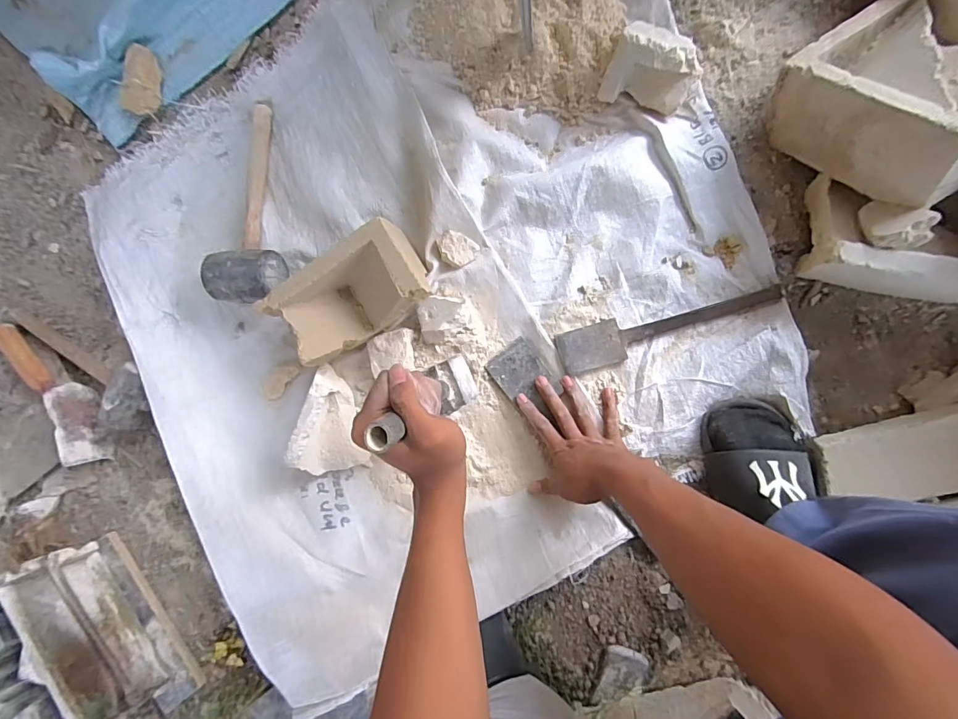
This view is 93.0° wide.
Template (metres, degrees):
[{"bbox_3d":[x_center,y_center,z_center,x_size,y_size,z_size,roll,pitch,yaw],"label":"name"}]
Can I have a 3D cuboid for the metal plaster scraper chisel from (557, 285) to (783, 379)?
[{"bbox_3d":[0.236,-0.044,0.574,0.273,0.012,0.055,-17,84,7],"label":"metal plaster scraper chisel"}]

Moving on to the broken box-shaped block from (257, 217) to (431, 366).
[{"bbox_3d":[-0.166,-0.075,0.584,0.196,0.088,0.107,-29,83,6],"label":"broken box-shaped block"}]

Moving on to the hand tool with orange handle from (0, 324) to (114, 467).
[{"bbox_3d":[-0.634,0.036,0.668,0.065,0.061,0.272,-41,82,4],"label":"hand tool with orange handle"}]

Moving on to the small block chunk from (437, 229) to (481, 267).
[{"bbox_3d":[-0.030,-0.147,0.605,0.052,0.012,0.045,43,90,-21],"label":"small block chunk"}]

